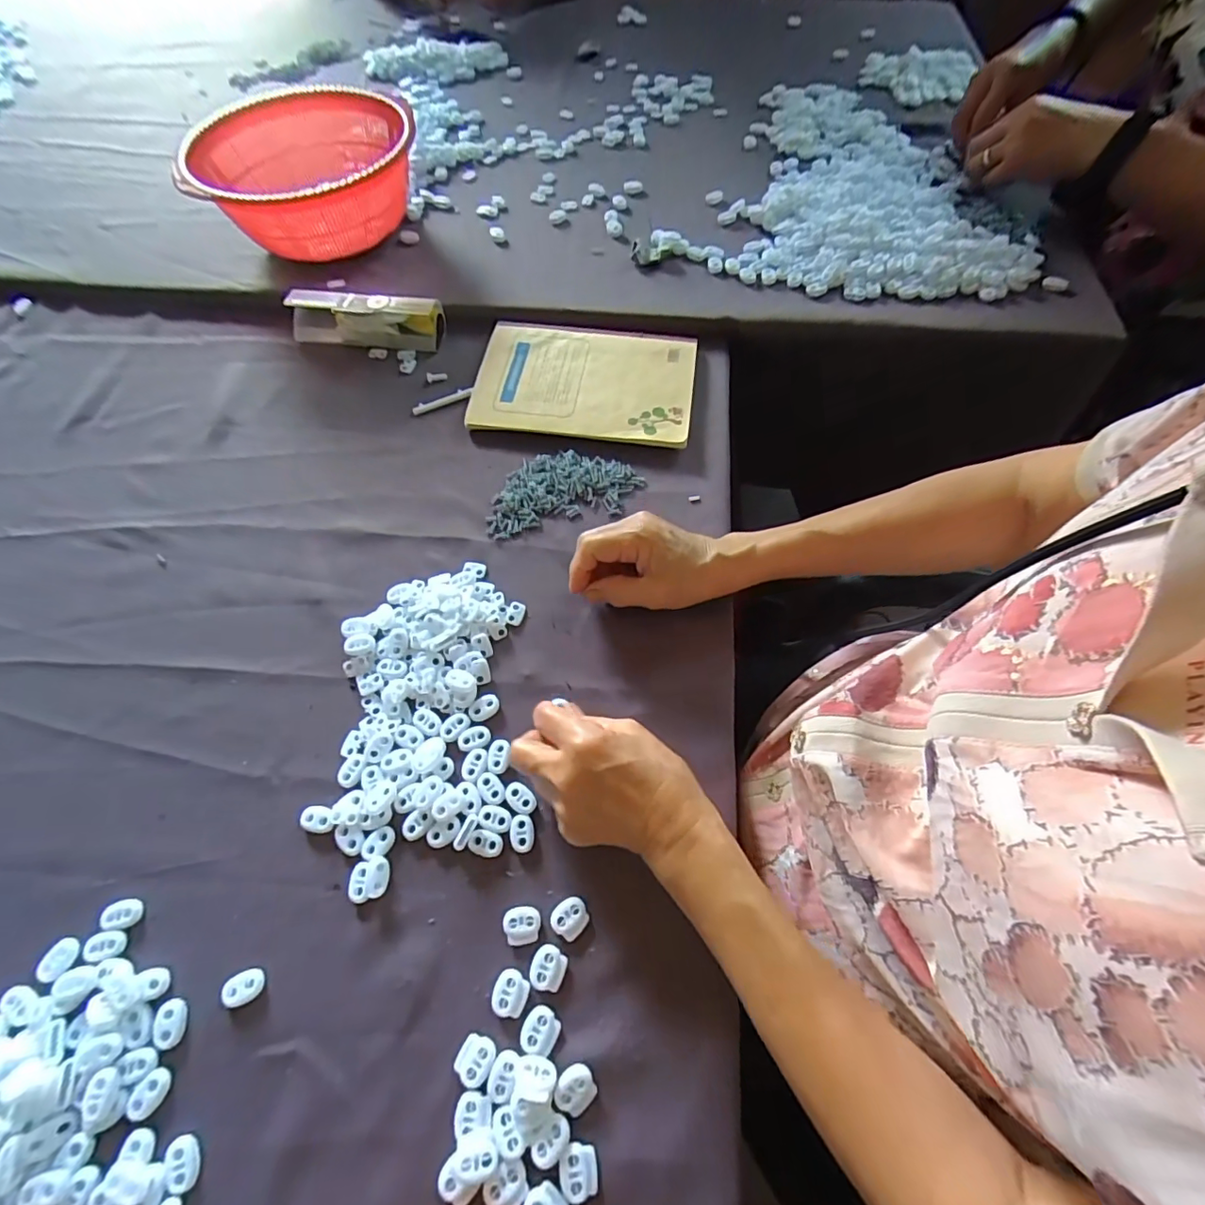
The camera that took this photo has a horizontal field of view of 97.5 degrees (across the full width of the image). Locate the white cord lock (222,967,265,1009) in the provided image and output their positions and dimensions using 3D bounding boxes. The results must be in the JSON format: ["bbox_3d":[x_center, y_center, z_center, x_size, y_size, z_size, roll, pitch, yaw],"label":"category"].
[{"bbox_3d":[-0.209,0.224,0.307,0.023,0.004,0.016,-17,65,-6],"label":"white cord lock"}]

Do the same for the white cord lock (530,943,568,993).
[{"bbox_3d":[-0.032,0.214,0.309,0.020,0.004,0.022,18,66,10],"label":"white cord lock"}]

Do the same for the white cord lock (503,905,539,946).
[{"bbox_3d":[-0.050,0.196,0.320,0.021,0.004,0.020,-5,64,-1],"label":"white cord lock"}]

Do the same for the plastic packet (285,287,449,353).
[{"bbox_3d":[-0.243,-0.292,0.539,0.152,0.038,0.043,8,64,6],"label":"plastic packet"}]

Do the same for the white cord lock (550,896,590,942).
[{"bbox_3d":[-0.020,0.192,0.322,0.020,0.004,0.021,37,70,18],"label":"white cord lock"}]

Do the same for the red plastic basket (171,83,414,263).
[{"bbox_3d":[-0.306,-0.448,0.575,0.227,0.101,0.222,-1,64,1],"label":"red plastic basket"}]

